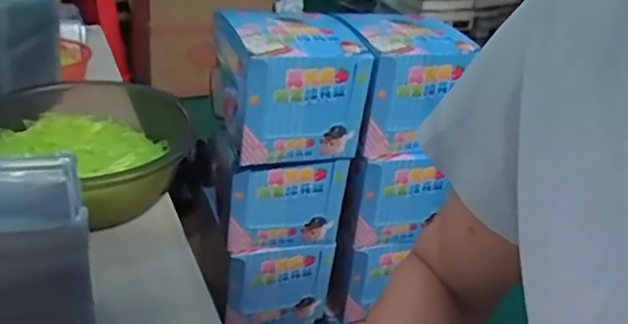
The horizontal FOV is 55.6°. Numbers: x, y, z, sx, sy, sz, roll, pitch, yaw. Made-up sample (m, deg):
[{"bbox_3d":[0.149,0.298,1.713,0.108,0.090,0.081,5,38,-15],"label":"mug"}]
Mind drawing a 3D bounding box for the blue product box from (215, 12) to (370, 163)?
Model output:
[{"bbox_3d":[-0.030,-0.091,0.699,0.149,0.132,0.121,-8,31,-24],"label":"blue product box"}]

